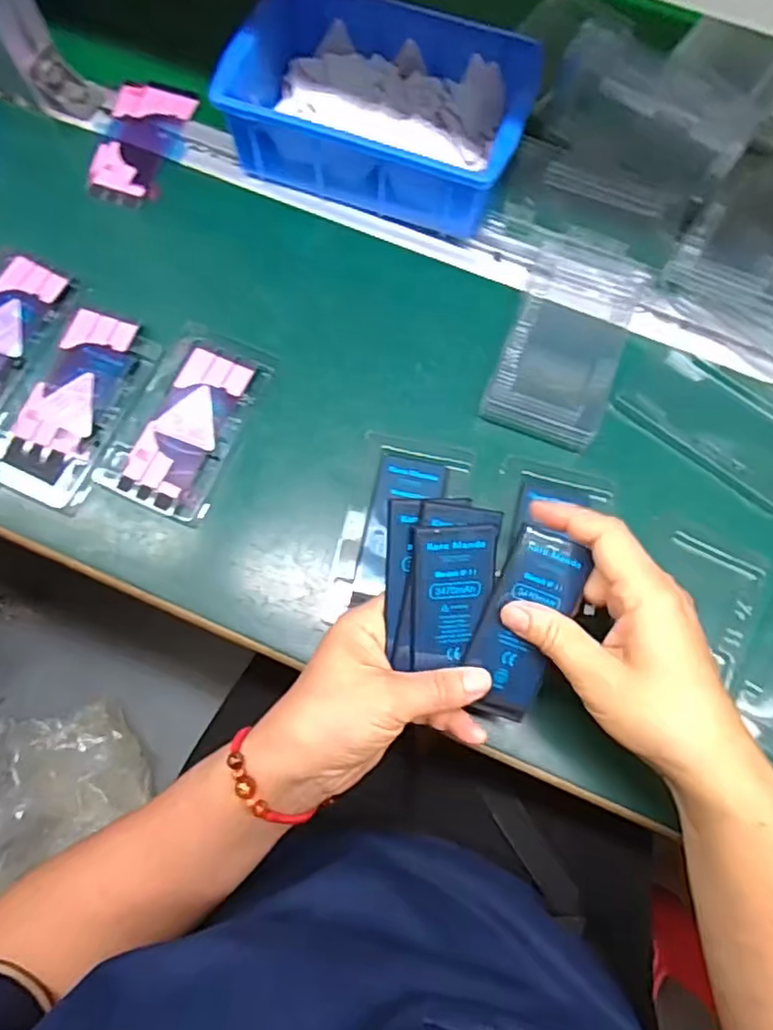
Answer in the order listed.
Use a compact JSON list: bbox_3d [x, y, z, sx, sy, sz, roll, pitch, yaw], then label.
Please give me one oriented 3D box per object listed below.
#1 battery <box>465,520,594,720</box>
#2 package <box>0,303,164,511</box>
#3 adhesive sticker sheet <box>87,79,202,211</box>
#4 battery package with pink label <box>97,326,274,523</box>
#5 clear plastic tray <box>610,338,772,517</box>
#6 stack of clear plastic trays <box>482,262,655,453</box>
[{"bbox_3d":[0.073,0.058,0.332,0.040,0.009,0.099,22,98,3],"label":"battery"},{"bbox_3d":[-0.208,-0.075,0.418,0.077,0.008,0.132,22,76,6],"label":"package"},{"bbox_3d":[-0.190,-0.287,0.489,0.058,0.009,0.119,14,75,4],"label":"adhesive sticker sheet"},{"bbox_3d":[-0.130,-0.064,0.419,0.073,0.006,0.126,22,76,6],"label":"battery package with pink label"},{"bbox_3d":[0.216,-0.066,0.418,0.134,0.009,0.072,36,78,9],"label":"clear plastic tray"},{"bbox_3d":[0.118,-0.111,0.424,0.073,0.021,0.127,20,76,5],"label":"stack of clear plastic trays"}]

